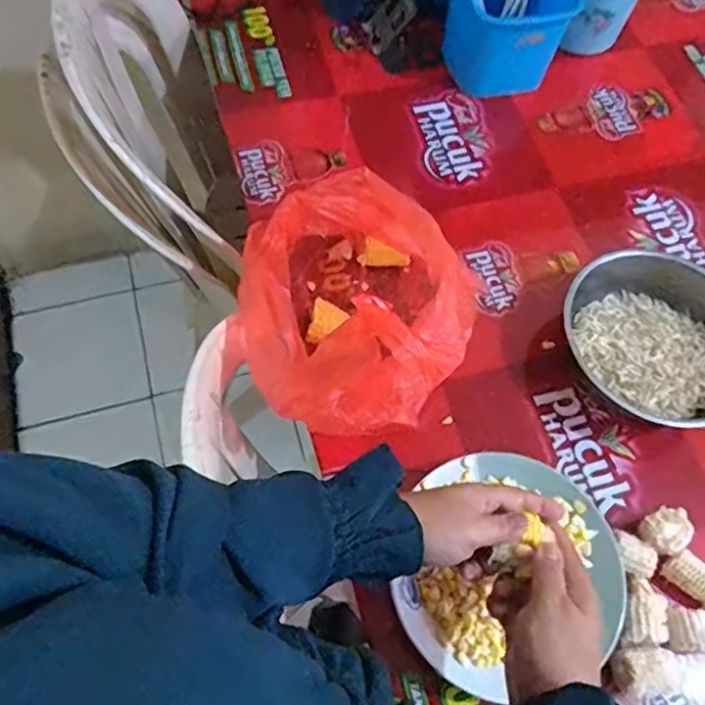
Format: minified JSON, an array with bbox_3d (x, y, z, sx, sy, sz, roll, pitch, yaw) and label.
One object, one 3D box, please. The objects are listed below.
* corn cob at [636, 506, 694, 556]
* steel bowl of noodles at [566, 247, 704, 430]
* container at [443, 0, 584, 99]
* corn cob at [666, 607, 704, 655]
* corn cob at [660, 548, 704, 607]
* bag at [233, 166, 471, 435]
[{"bbox_3d":[0.293,0.170,0.589,0.044,0.038,0.039,-19,67,-10],"label":"corn cob"},{"bbox_3d":[0.330,-0.013,0.668,0.164,0.062,0.191,-18,67,-10],"label":"steel bowl of noodles"},{"bbox_3d":[0.201,-0.444,0.803,0.154,0.148,0.129,-4,65,-4],"label":"container"},{"bbox_3d":[0.299,0.248,0.554,0.042,0.034,0.036,5,65,0],"label":"corn cob"},{"bbox_3d":[0.328,0.220,0.574,0.080,0.030,0.031,40,70,15],"label":"corn cob"},{"bbox_3d":[-0.004,-0.047,0.606,0.201,0.194,0.262,-11,66,-7],"label":"bag"}]

